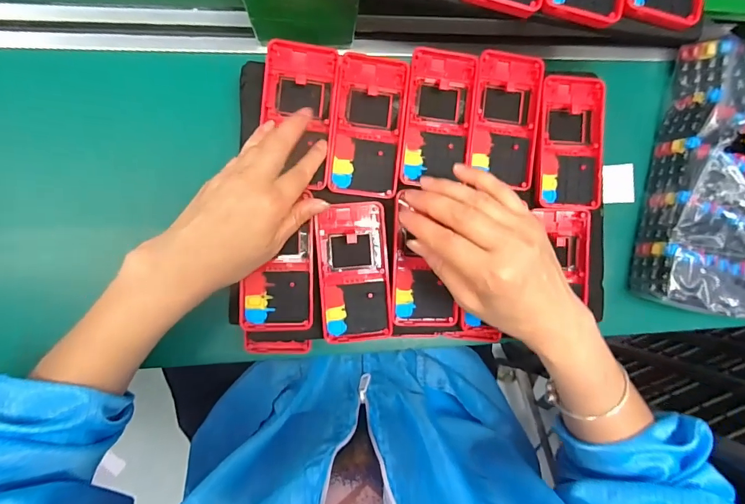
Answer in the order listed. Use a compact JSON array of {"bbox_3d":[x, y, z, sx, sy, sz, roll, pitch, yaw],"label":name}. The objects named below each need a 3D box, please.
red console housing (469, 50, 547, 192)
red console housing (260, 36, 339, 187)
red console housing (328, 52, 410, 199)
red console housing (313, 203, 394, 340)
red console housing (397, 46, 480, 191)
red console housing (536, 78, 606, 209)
[{"bbox_3d":[0.123,-0.122,0.376,0.061,0.011,0.120,6,89,-7],"label":"red console housing"},{"bbox_3d":[-0.064,-0.120,0.357,0.060,0.017,0.123,5,87,-8],"label":"red console housing"},{"bbox_3d":[-0.003,-0.112,0.362,0.062,0.012,0.124,6,89,-7],"label":"red console housing"},{"bbox_3d":[-0.016,0.018,0.364,0.061,0.017,0.120,-4,90,-8],"label":"red console housing"},{"bbox_3d":[0.060,-0.122,0.370,0.059,0.011,0.122,6,89,-7],"label":"red console housing"},{"bbox_3d":[0.187,-0.103,0.386,0.062,0.011,0.124,2,89,-7],"label":"red console housing"}]

